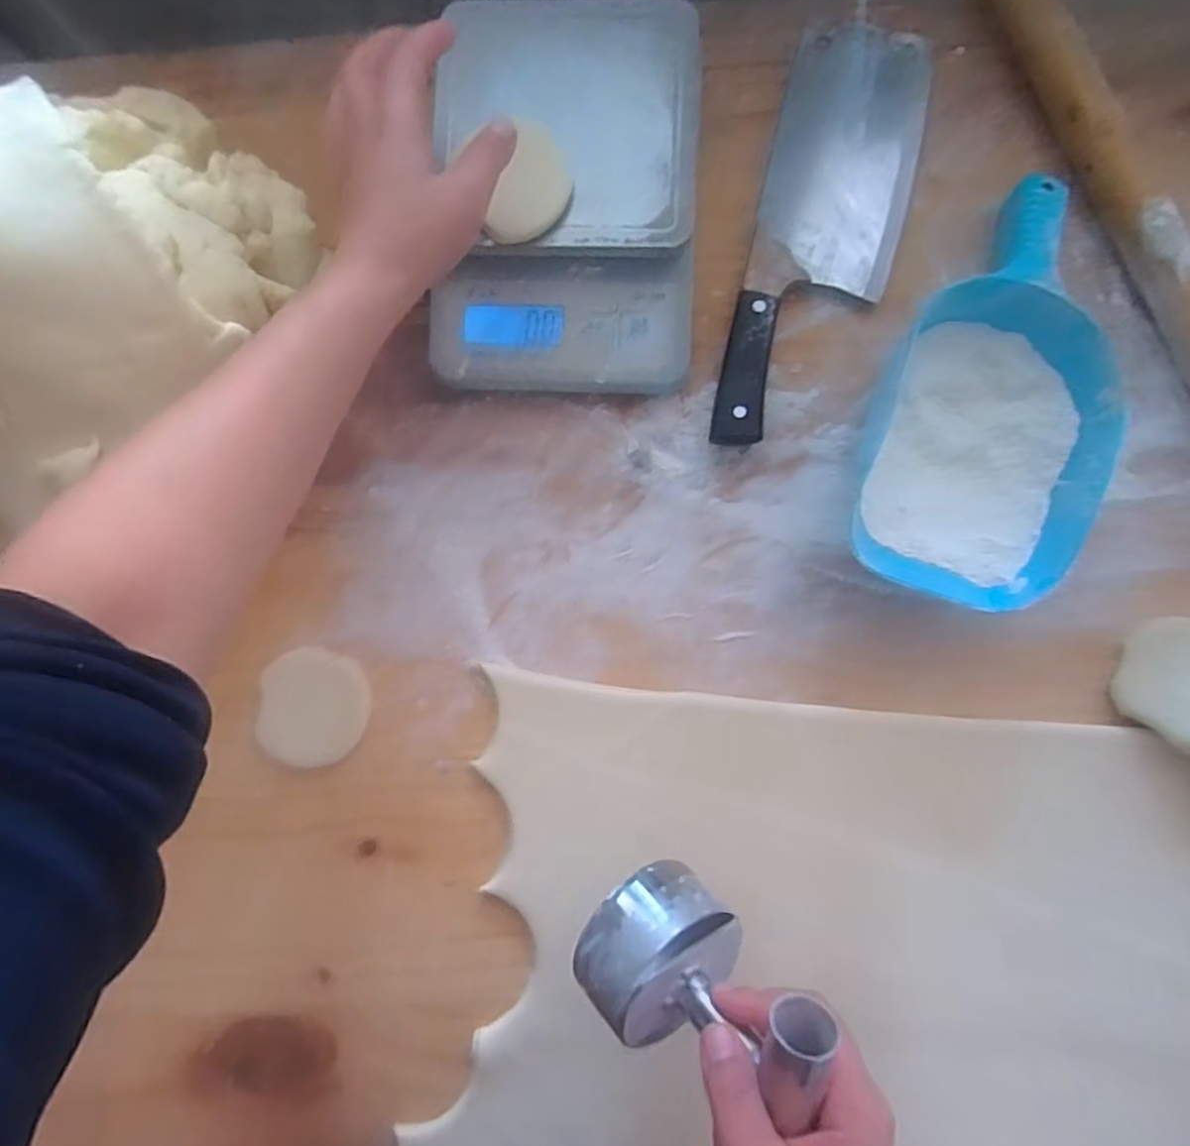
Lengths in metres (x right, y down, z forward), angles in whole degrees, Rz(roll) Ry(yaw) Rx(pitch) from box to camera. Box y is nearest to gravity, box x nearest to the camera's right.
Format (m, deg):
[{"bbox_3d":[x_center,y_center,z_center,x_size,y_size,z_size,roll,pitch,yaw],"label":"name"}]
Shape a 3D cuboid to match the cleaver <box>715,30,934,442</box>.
[{"bbox_3d":[0.145,-0.213,0.445,0.089,0.021,0.286,13,85,4],"label":"cleaver"}]

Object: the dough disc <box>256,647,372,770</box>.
[{"bbox_3d":[-0.172,0.083,0.436,0.065,0.004,0.068,0,84,3],"label":"dough disc"}]

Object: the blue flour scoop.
[{"bbox_3d":[0.223,-0.108,0.405,0.118,0.065,0.255,21,86,4],"label":"blue flour scoop"}]

